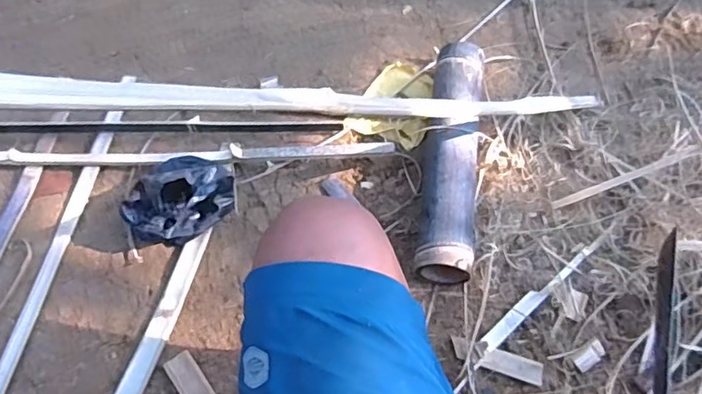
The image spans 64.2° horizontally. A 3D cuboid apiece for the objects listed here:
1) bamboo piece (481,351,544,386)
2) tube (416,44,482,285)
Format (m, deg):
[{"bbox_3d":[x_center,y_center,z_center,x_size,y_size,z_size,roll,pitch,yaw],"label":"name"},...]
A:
[{"bbox_3d":[0.253,0.264,0.873,0.092,0.012,0.033,13,64,11],"label":"bamboo piece"},{"bbox_3d":[0.187,-0.080,1.024,0.095,0.087,0.484,6,61,7],"label":"tube"}]

